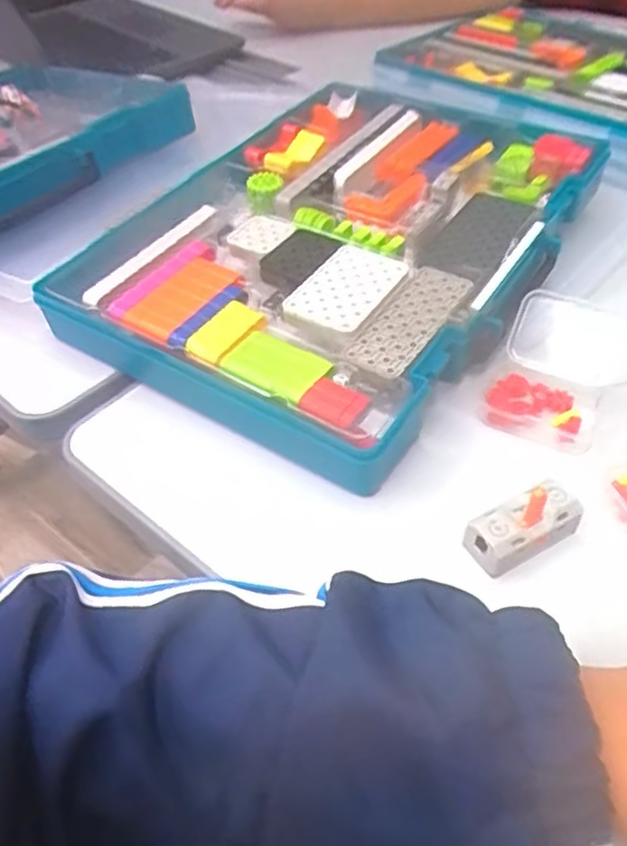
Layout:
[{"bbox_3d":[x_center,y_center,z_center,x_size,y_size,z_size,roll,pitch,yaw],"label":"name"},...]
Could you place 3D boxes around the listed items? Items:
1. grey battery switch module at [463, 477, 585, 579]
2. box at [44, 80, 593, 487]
[{"bbox_3d":[0.104,0.045,0.317,0.057,0.036,0.023,-22,49,-18],"label":"grey battery switch module"},{"bbox_3d":[0.022,-0.139,0.481,0.268,0.050,0.377,24,52,23],"label":"box"}]

